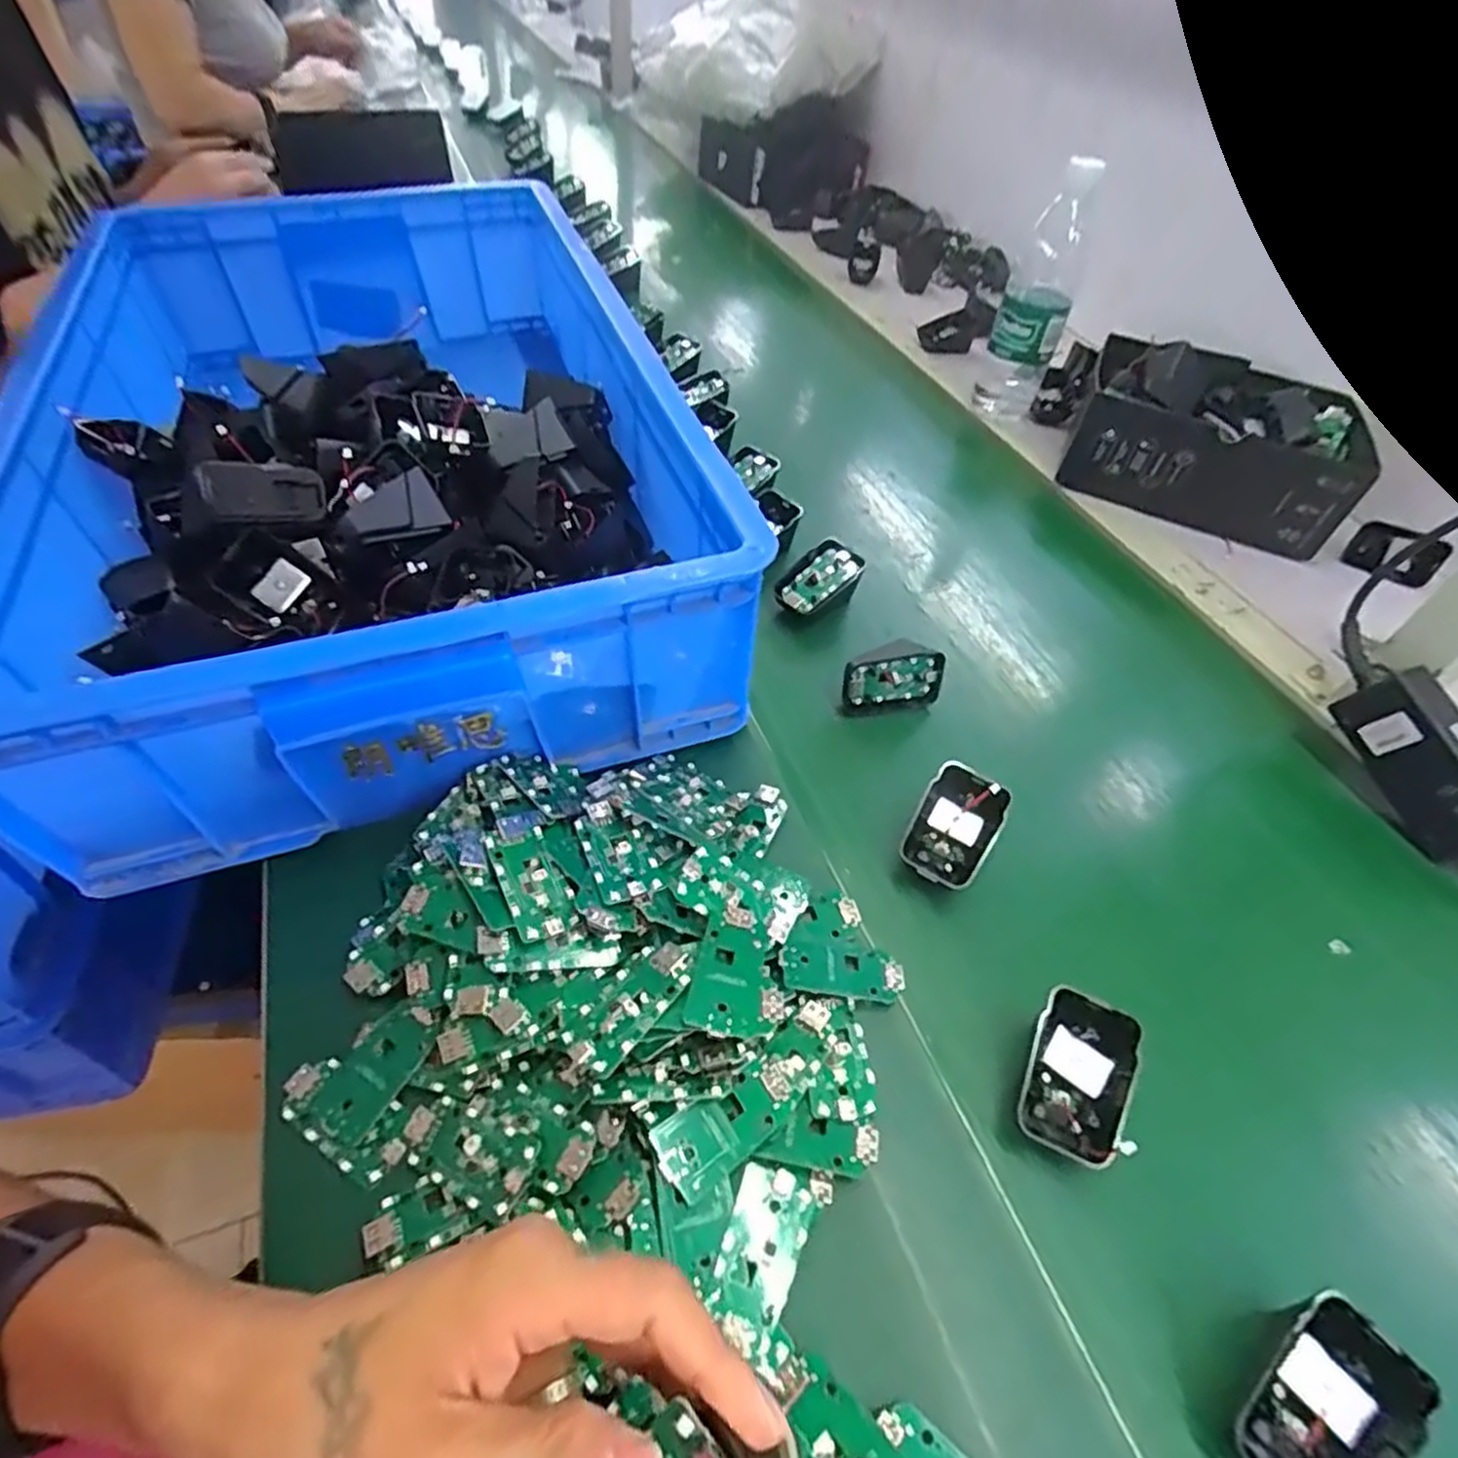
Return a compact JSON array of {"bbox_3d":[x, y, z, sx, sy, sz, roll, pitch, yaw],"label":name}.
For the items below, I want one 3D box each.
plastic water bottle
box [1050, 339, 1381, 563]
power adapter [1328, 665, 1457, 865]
[{"bbox_3d":[0.311,-0.433,0.746,0.065,0.218,0.078,19,50,10],"label":"plastic water bottle"},{"bbox_3d":[0.460,-0.274,0.716,0.239,0.091,0.159,23,50,13],"label":"box"},{"bbox_3d":[0.437,0.022,0.465,0.025,0.050,0.112,-16,73,-19],"label":"power adapter"}]

